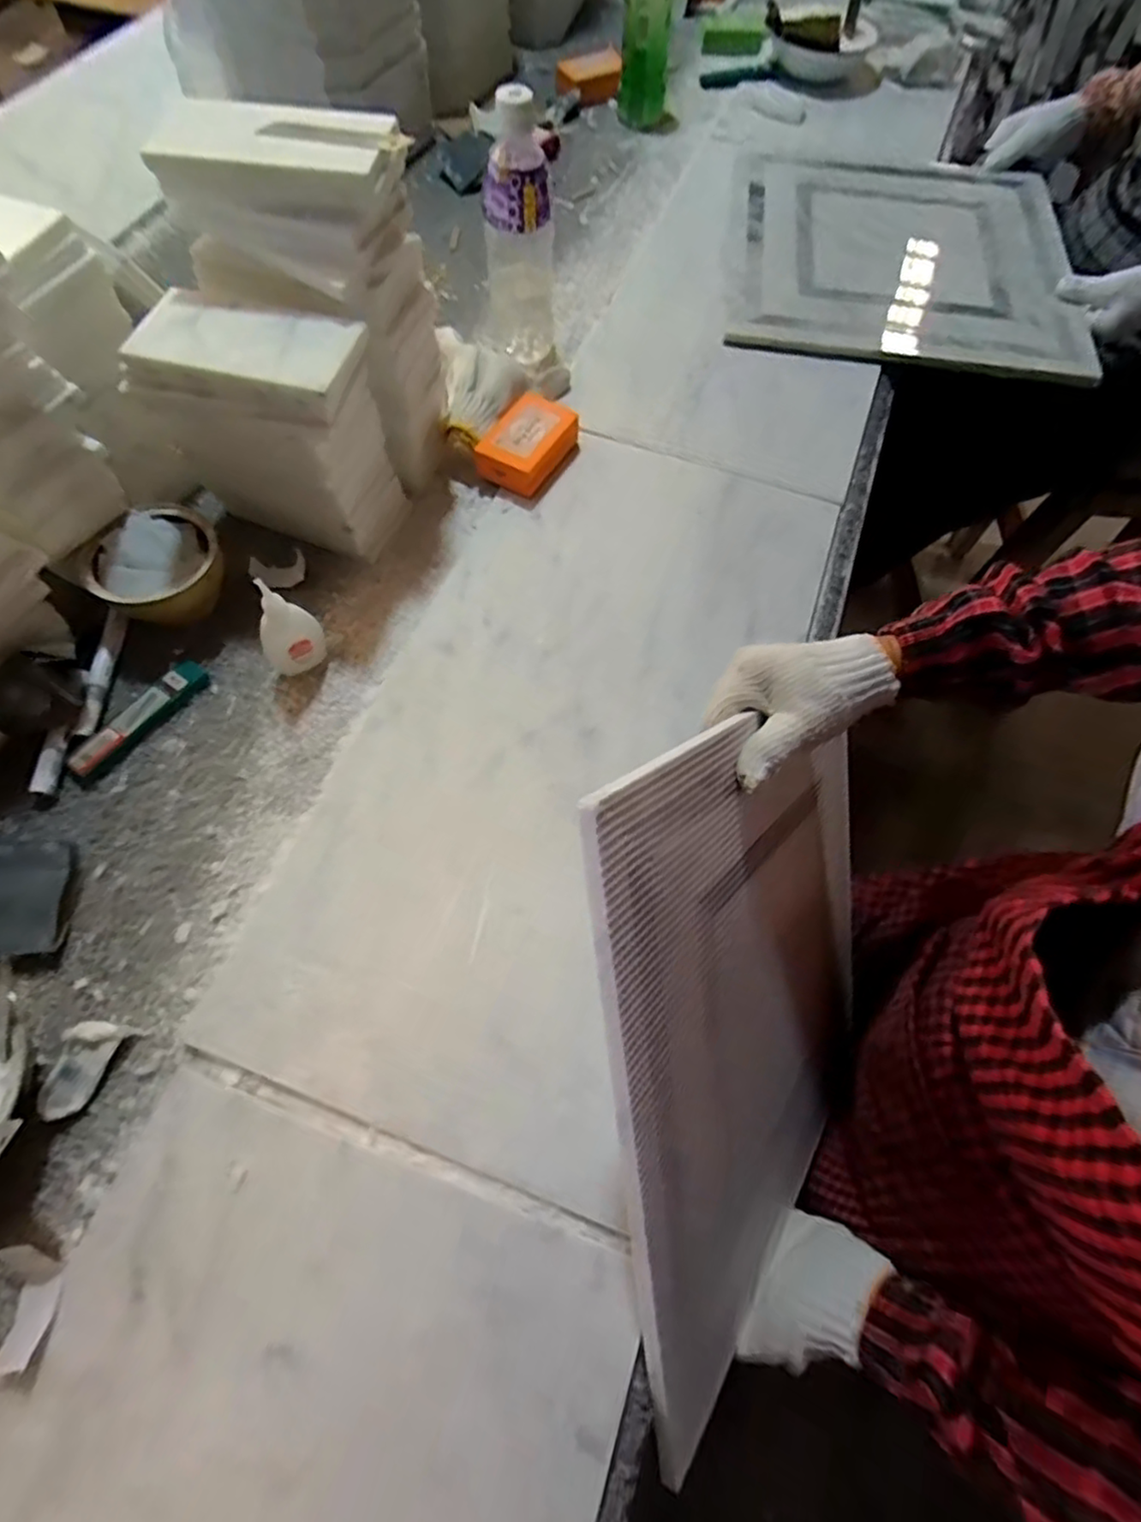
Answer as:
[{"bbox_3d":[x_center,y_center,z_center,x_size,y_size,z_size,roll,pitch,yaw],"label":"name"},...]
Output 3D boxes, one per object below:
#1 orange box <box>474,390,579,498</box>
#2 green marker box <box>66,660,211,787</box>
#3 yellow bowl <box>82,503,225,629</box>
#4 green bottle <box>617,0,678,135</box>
[{"bbox_3d":[-0.038,-0.299,0.636,0.067,0.036,0.099,25,65,13],"label":"orange box"},{"bbox_3d":[-0.328,-0.033,0.513,0.023,0.017,0.115,32,67,16],"label":"green marker box"},{"bbox_3d":[-0.327,-0.147,0.545,0.092,0.060,0.091,0,62,0],"label":"yellow bowl"},{"bbox_3d":[0.119,-1.062,0.948,0.090,0.206,0.088,5,63,1],"label":"green bottle"}]

